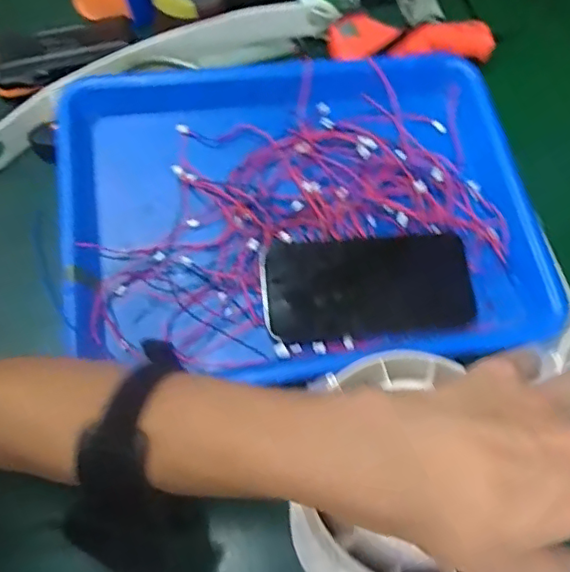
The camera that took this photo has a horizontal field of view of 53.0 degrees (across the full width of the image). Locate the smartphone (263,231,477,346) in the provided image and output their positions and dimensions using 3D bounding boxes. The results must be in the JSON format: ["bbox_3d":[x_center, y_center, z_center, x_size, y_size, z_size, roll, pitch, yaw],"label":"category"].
[{"bbox_3d":[0.060,0.000,0.404,0.147,0.013,0.073,-4,63,-5],"label":"smartphone"}]

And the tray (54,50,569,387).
[{"bbox_3d":[0.013,-0.059,0.426,0.343,0.051,0.255,-7,63,-7],"label":"tray"}]

